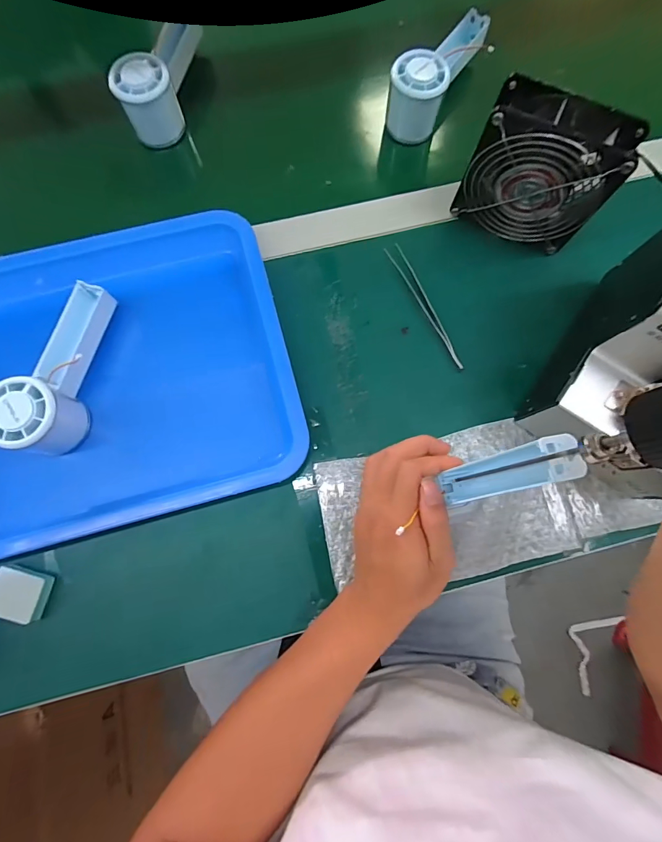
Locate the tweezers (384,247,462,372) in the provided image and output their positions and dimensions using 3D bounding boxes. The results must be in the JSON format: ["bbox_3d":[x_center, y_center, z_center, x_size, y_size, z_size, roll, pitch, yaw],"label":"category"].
[{"bbox_3d":[0.095,-0.115,0.400,0.016,0.007,0.141,-28,80,-7],"label":"tweezers"}]

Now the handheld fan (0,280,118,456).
[{"bbox_3d":[-0.234,-0.048,0.348,0.052,0.050,0.148,9,79,3],"label":"handheld fan"}]

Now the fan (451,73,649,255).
[{"bbox_3d":[0.183,-0.218,0.367,0.117,0.119,0.047,23,80,5],"label":"fan"}]

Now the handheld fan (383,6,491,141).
[{"bbox_3d":[0.114,-0.380,0.440,0.056,0.063,0.151,27,78,4],"label":"handheld fan"}]

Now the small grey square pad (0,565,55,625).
[{"bbox_3d":[-0.259,0.144,0.339,0.041,0.014,0.038,14,78,2],"label":"small grey square pad"}]

